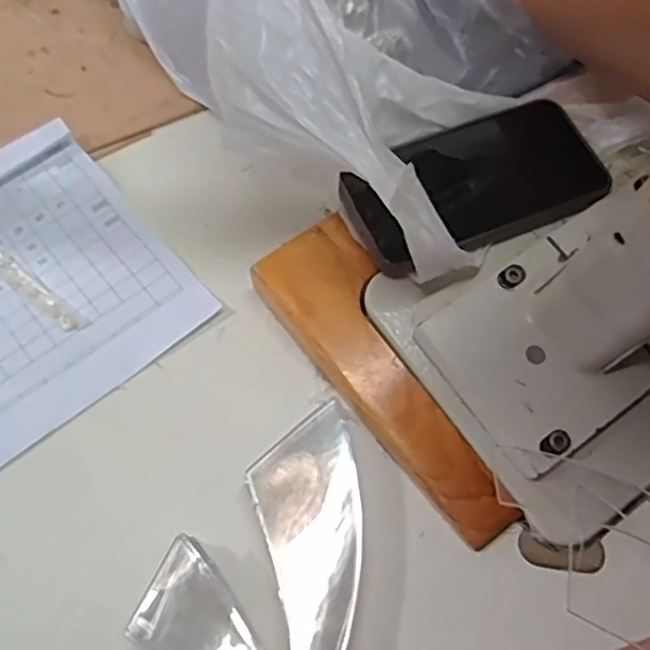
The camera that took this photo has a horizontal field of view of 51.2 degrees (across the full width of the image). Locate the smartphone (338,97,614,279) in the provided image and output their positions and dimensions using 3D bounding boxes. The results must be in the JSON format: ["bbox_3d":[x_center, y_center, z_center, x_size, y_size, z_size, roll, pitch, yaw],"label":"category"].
[{"bbox_3d":[0.088,-0.088,0.408,0.161,0.018,0.080,-22,65,-12],"label":"smartphone"}]

